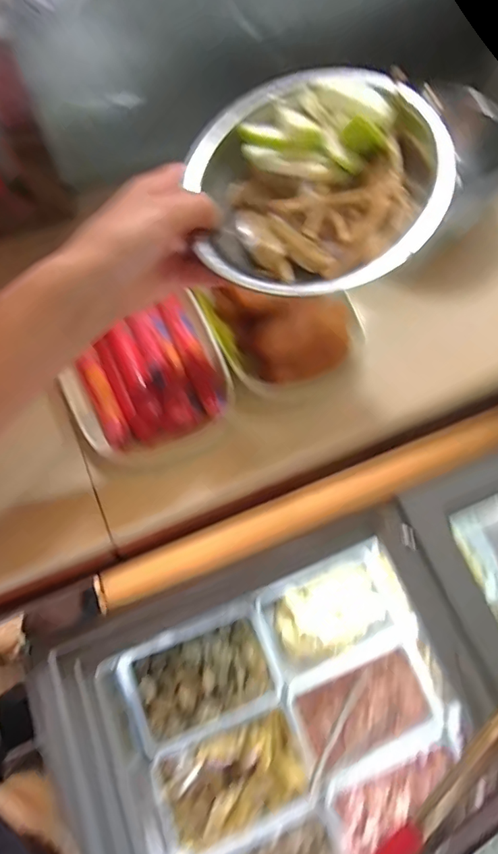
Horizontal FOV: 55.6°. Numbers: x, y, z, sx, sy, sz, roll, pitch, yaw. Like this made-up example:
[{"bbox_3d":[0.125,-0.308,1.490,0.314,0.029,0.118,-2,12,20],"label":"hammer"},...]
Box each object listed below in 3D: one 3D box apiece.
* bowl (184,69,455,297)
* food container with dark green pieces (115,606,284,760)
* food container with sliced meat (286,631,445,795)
[{"bbox_3d":[0.038,-0.162,0.317,0.176,0.061,0.176,-2,85,20],"label":"bowl"},{"bbox_3d":[-0.064,0.343,0.645,0.196,0.061,0.131,-18,70,-10],"label":"food container with dark green pieces"},{"bbox_3d":[0.168,0.387,0.659,0.211,0.037,0.137,-18,70,-10],"label":"food container with sliced meat"}]

